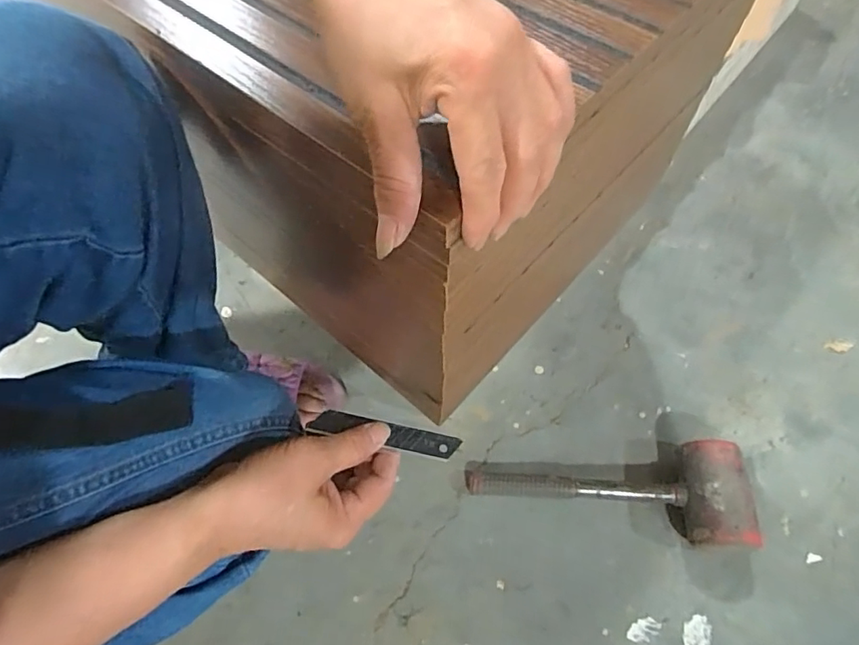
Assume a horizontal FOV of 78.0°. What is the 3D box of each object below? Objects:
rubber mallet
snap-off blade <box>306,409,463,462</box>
[{"bbox_3d":[0.183,0.180,0.558,0.282,0.066,0.105,1,61,2],"label":"rubber mallet"},{"bbox_3d":[-0.030,0.076,0.359,0.101,0.005,0.019,13,54,-1],"label":"snap-off blade"}]

